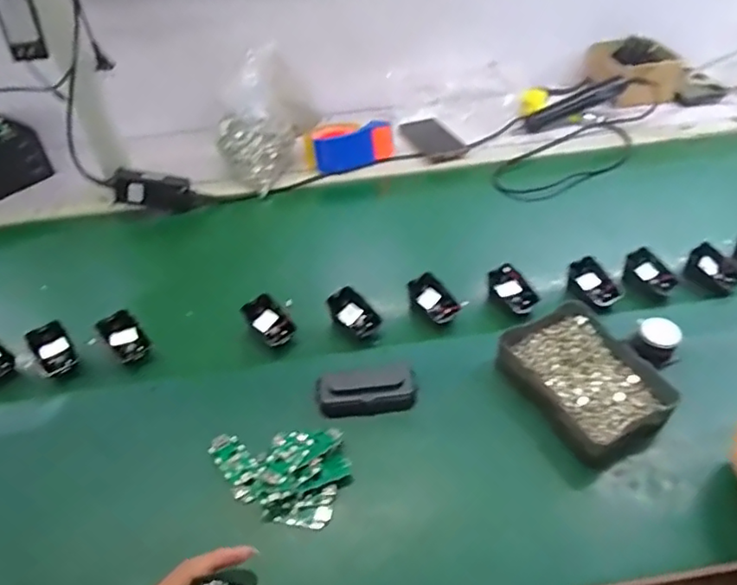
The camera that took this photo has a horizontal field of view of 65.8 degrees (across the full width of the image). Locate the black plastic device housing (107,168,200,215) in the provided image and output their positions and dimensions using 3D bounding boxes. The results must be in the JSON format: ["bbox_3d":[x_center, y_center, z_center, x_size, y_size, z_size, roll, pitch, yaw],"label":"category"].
[{"bbox_3d":[-0.348,-0.164,0.925,0.132,0.065,0.020,8,39,-12],"label":"black plastic device housing"}]

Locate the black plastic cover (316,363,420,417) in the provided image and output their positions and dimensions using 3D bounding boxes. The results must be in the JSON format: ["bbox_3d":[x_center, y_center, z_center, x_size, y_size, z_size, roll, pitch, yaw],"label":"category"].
[{"bbox_3d":[-0.003,0.106,0.627,0.108,0.026,0.044,-8,41,-2],"label":"black plastic cover"}]

